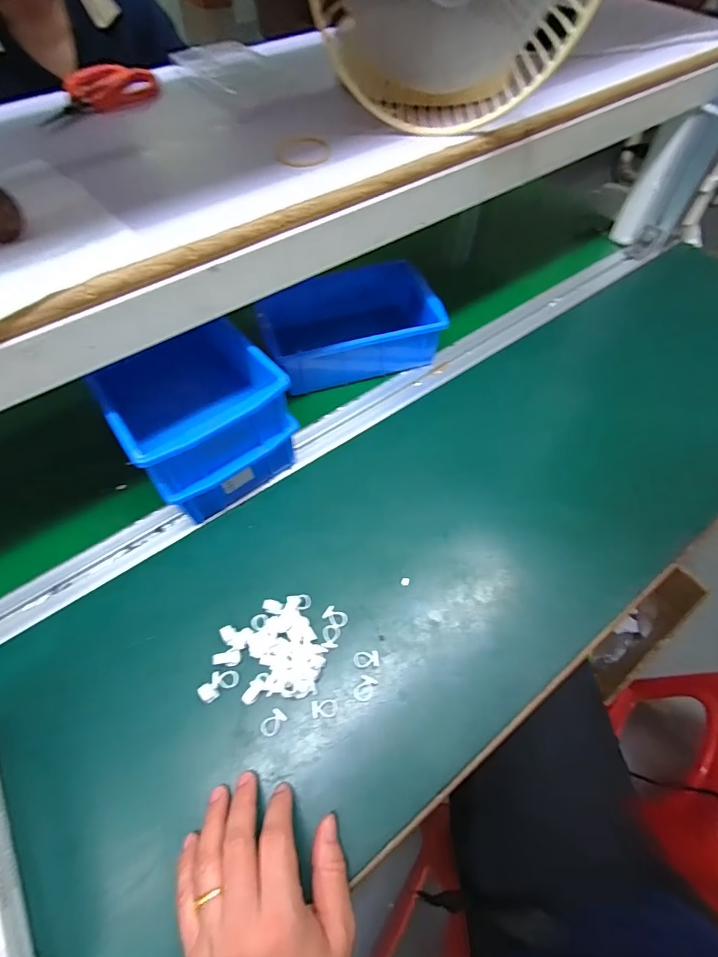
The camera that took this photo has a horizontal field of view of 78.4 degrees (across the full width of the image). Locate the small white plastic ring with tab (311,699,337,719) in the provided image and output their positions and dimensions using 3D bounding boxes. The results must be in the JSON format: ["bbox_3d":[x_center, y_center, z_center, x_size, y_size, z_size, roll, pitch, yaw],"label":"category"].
[{"bbox_3d":[-0.026,0.177,0.338,0.020,0.004,0.012,-6,58,-3],"label":"small white plastic ring with tab"}]

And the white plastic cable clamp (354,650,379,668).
[{"bbox_3d":[0.006,0.146,0.354,0.019,0.004,0.012,-5,58,-3],"label":"white plastic cable clamp"}]

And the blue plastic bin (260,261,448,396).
[{"bbox_3d":[-0.012,-0.183,0.532,0.196,0.073,0.151,-15,59,-9],"label":"blue plastic bin"}]

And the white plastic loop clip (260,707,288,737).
[{"bbox_3d":[-0.065,0.185,0.333,0.013,0.004,0.020,35,64,20],"label":"white plastic loop clip"}]

